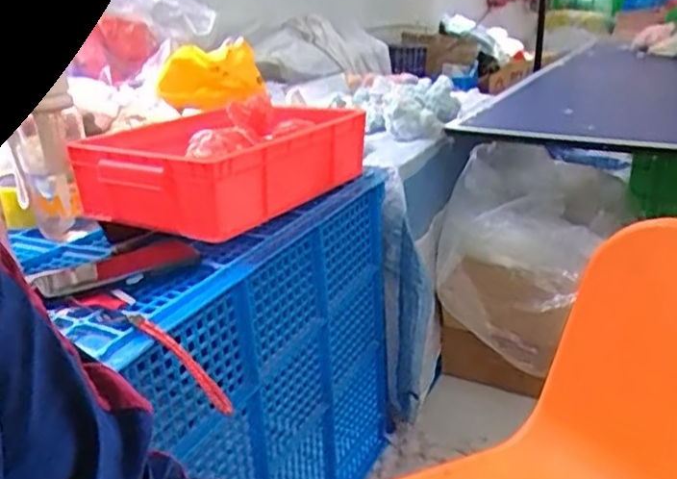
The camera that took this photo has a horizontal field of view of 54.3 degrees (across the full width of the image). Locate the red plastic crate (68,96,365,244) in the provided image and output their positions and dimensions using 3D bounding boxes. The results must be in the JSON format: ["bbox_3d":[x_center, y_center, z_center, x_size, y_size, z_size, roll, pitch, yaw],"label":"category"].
[{"bbox_3d":[-0.140,-0.103,0.867,0.205,0.112,0.330,13,27,34],"label":"red plastic crate"}]

